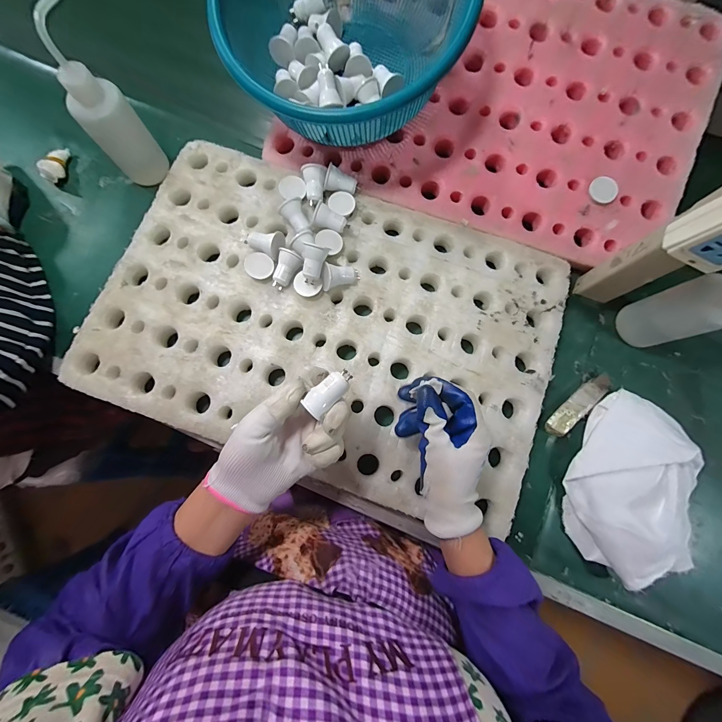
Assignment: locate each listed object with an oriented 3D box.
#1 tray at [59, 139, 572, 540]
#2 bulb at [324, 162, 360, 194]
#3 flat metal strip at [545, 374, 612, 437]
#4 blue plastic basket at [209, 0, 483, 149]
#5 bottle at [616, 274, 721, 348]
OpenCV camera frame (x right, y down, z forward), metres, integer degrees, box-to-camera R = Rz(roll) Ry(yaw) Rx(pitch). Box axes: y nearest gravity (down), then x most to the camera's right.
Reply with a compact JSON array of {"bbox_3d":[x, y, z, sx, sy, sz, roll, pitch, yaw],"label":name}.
[{"bbox_3d":[-0.039,-0.046,0.403,0.556,0.054,0.370,19,79,3],"label":"tray"},{"bbox_3d":[-0.025,-0.231,0.413,0.038,0.028,0.030,20,79,3],"label":"bulb"},{"bbox_3d":[0.284,0.057,0.412,0.106,0.012,0.027,-41,84,-9],"label":"flat metal strip"},{"bbox_3d":[-0.014,-0.400,0.372,0.282,0.117,0.283,19,79,2],"label":"blue plastic basket"},{"bbox_3d":[0.392,-0.055,0.354,0.077,0.175,0.051,19,79,2],"label":"bottle"}]

